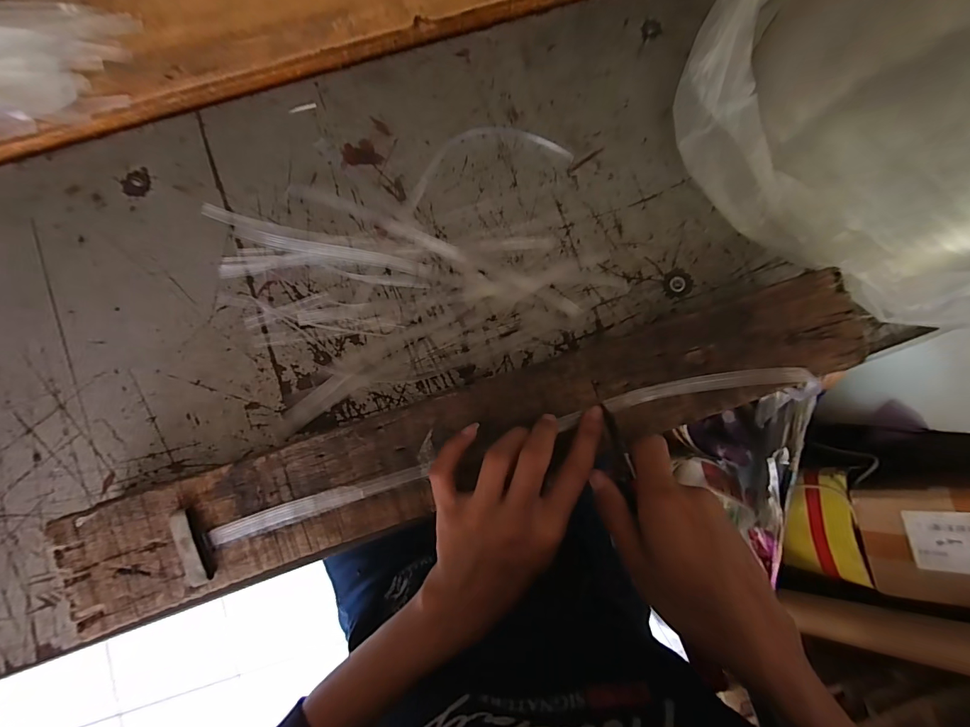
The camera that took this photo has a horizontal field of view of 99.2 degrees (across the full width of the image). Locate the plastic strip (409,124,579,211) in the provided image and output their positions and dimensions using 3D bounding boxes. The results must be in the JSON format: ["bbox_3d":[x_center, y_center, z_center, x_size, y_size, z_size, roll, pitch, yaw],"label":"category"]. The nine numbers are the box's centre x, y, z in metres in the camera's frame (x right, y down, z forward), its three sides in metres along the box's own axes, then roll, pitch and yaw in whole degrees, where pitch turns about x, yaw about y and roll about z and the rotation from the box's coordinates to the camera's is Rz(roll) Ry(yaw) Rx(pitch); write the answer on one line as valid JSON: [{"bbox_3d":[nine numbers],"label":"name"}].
[{"bbox_3d":[-0.002,-0.162,0.322,0.132,0.004,0.049,-19,88,-4],"label":"plastic strip"}]

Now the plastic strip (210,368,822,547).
[{"bbox_3d":[0.030,0.049,0.258,0.388,0.007,0.029,-13,98,-4],"label":"plastic strip"}]

